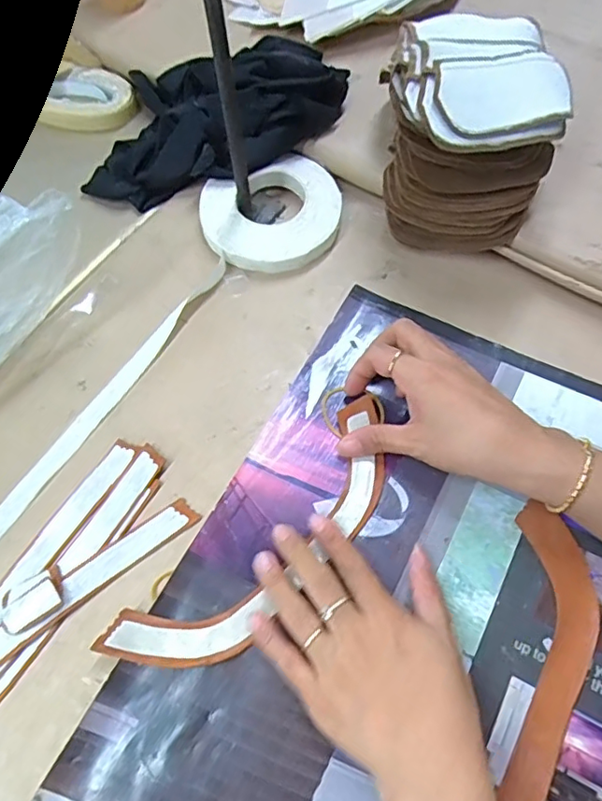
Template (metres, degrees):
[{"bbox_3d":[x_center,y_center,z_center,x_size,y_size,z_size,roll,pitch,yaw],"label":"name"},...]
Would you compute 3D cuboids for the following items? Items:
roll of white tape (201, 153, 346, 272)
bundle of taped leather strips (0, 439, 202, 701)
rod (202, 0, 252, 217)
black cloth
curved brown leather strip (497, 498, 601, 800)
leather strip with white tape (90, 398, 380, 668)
[{"bbox_3d":[-0.022,-0.156,0.481,0.116,0.026,0.099,-23,65,-8],"label":"roll of white tape"},{"bbox_3d":[-0.164,0.115,0.364,0.076,0.011,0.206,40,72,19],"label":"bundle of taped leather strips"},{"bbox_3d":[-0.050,-0.210,0.385,0.013,0.198,0.015,0,64,3],"label":"rod"},{"bbox_3d":[-0.076,-0.255,0.509,0.223,0.069,0.139,0,64,3],"label":"black cloth"},{"bbox_3d":[0.121,0.173,0.325,0.063,0.005,0.225,25,68,14],"label":"curved brown leather strip"},{"bbox_3d":[-0.017,0.089,0.369,0.070,0.012,0.230,39,71,19],"label":"leather strip with white tape"}]

